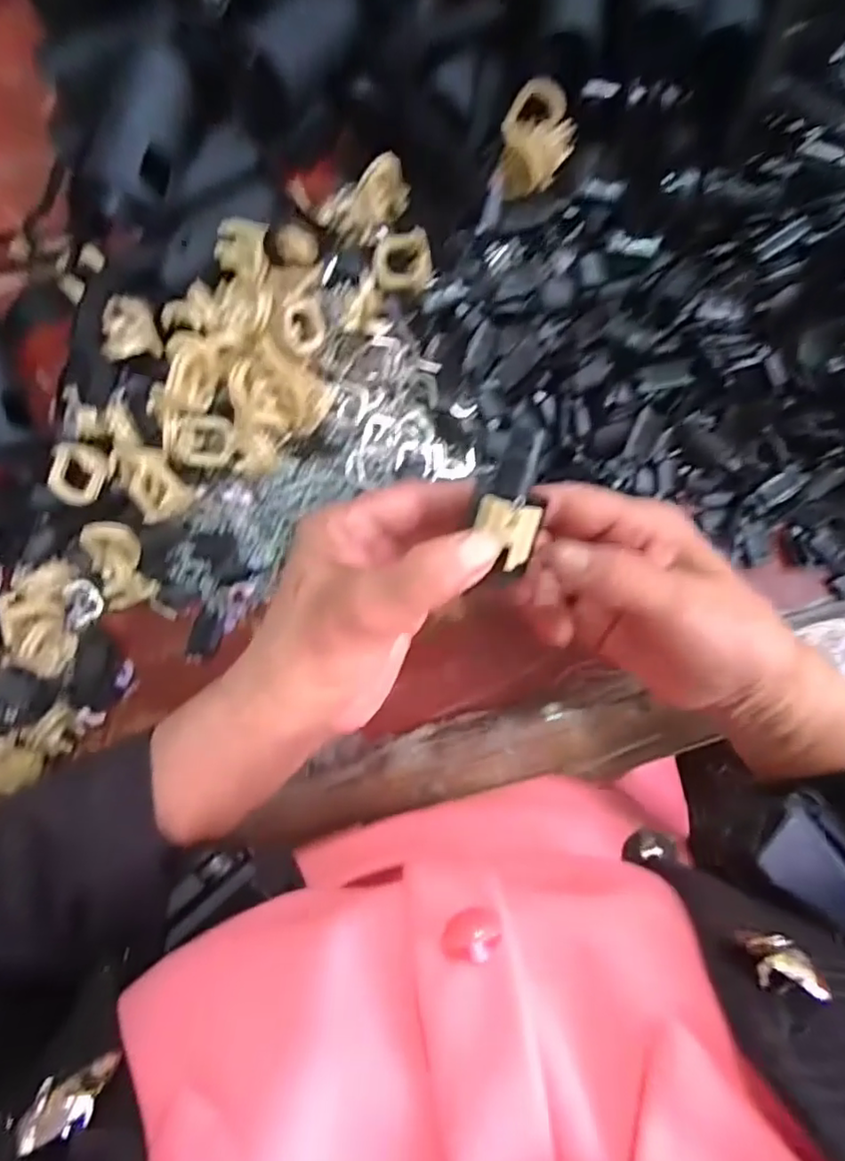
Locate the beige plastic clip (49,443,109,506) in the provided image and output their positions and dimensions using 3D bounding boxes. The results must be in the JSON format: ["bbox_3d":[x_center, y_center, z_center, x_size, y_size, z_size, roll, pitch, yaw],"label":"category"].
[{"bbox_3d":[-0.158,-0.049,0.277,0.020,0.013,0.027,23,89,-5],"label":"beige plastic clip"}]

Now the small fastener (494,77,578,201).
[{"bbox_3d":[0.052,-0.202,0.276,0.032,0.015,0.044,21,90,-5],"label":"small fastener"}]

